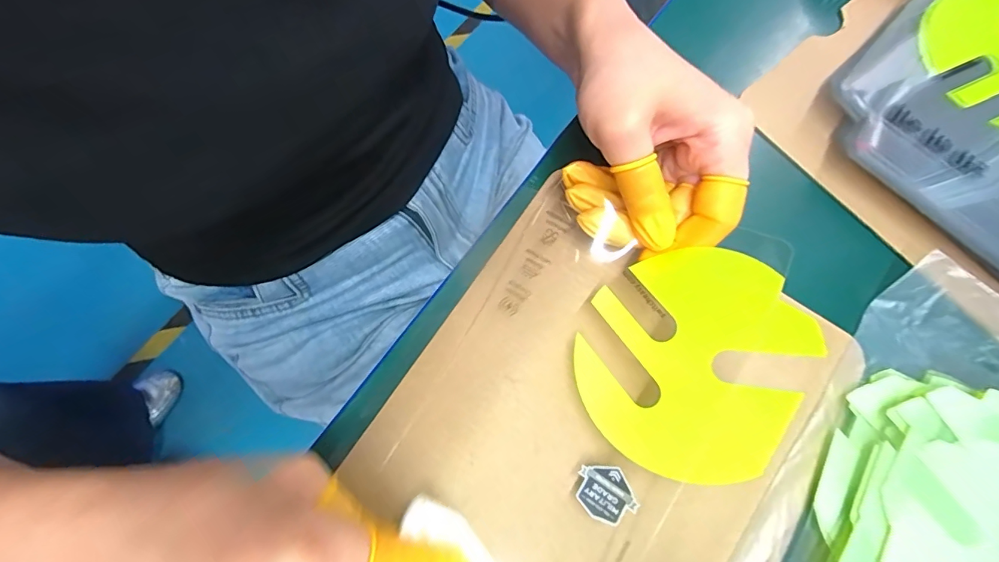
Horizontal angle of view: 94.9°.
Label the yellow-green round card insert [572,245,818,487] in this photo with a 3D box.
[{"bbox_3d":[0.077,0.032,0.195,0.086,0.009,0.092,-10,72,34],"label":"yellow-green round card insert"}]

